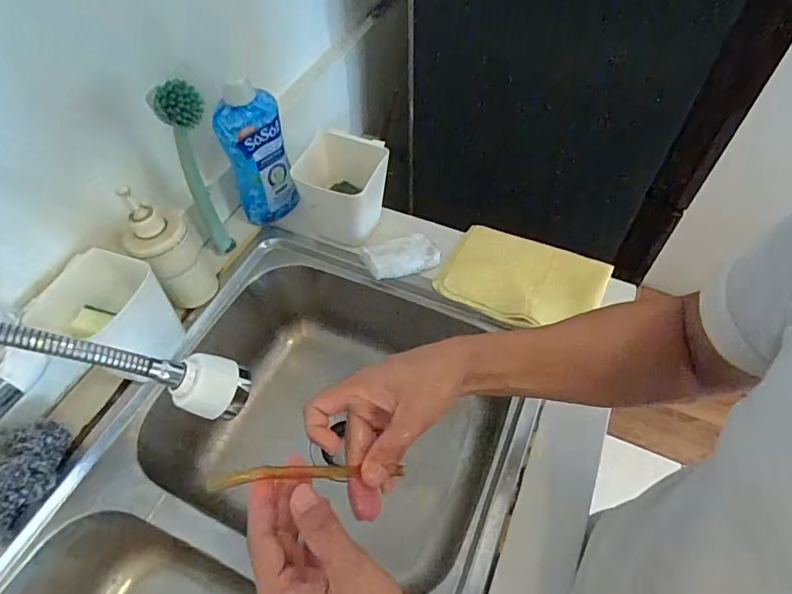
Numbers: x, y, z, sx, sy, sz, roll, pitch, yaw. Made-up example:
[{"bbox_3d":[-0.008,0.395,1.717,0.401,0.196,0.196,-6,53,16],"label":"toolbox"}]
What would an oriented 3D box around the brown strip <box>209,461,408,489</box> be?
[{"bbox_3d":[-0.054,0.120,0.327,0.144,0.011,0.010,12,45,-36],"label":"brown strip"}]

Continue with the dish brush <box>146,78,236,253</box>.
[{"bbox_3d":[-0.250,-0.160,0.620,0.052,0.267,0.058,-24,57,-16],"label":"dish brush"}]

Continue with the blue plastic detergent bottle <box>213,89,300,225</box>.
[{"bbox_3d":[-0.193,-0.185,0.689,0.082,0.203,0.040,-25,57,-16],"label":"blue plastic detergent bottle"}]

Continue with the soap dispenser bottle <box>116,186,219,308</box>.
[{"bbox_3d":[-0.285,-0.056,0.599,0.073,0.158,0.072,-28,58,-18],"label":"soap dispenser bottle"}]

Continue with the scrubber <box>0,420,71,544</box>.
[{"bbox_3d":[-0.401,0.190,0.509,0.072,0.078,0.114,17,56,13],"label":"scrubber"}]

